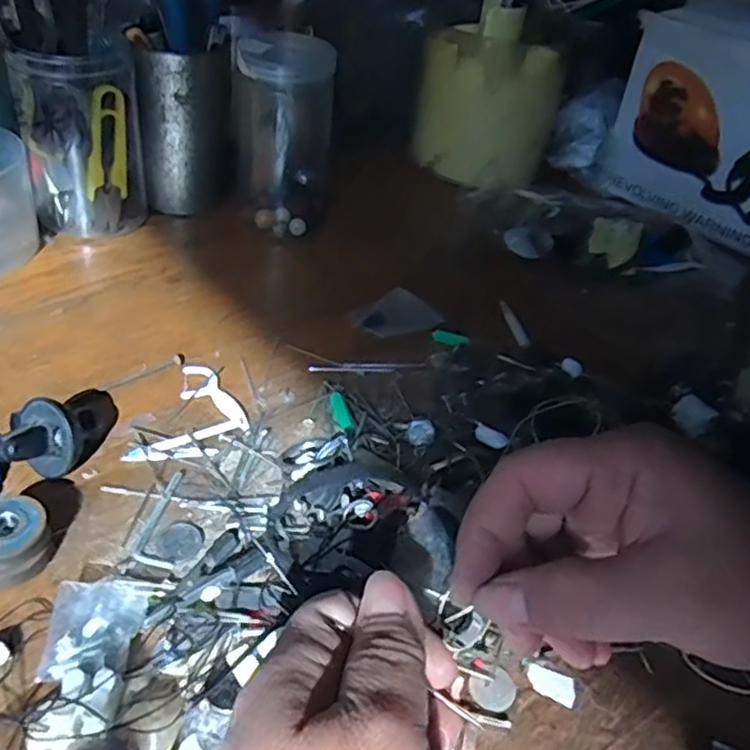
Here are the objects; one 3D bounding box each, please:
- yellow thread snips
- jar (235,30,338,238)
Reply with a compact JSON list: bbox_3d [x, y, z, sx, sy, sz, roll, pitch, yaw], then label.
[{"bbox_3d":[-0.173,-0.136,0.440,0.031,0.099,0.006,-22,48,-32],"label":"yellow thread snips"},{"bbox_3d":[-0.064,-0.164,0.476,0.067,0.129,0.055,-3,40,-13],"label":"jar"}]

